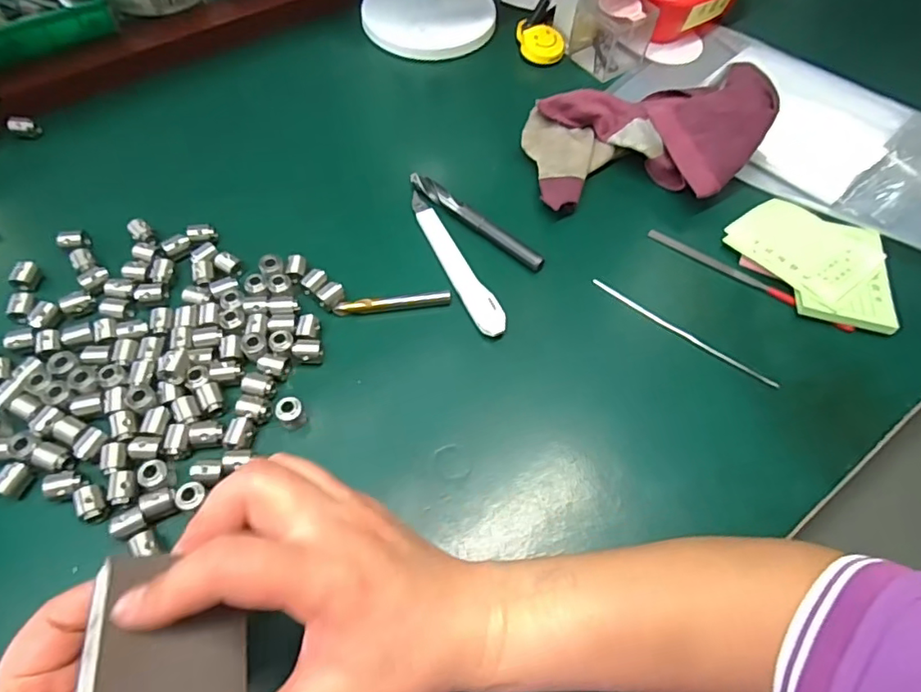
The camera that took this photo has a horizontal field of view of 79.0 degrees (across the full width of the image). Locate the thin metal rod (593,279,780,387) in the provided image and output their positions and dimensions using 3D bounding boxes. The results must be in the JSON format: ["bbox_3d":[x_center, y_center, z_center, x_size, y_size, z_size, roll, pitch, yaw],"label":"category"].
[{"bbox_3d":[0.158,-0.011,0.398,0.142,0.004,0.009,36,65,15],"label":"thin metal rod"}]

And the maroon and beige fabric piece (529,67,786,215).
[{"bbox_3d":[0.151,-0.168,0.462,0.190,0.056,0.125,-5,61,9],"label":"maroon and beige fabric piece"}]

